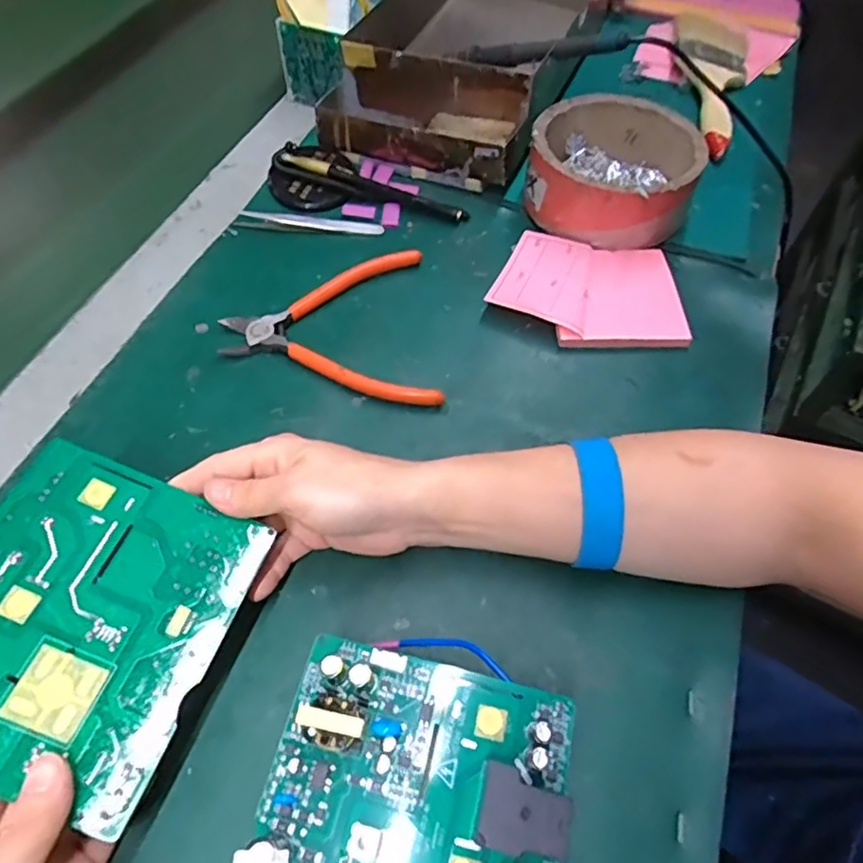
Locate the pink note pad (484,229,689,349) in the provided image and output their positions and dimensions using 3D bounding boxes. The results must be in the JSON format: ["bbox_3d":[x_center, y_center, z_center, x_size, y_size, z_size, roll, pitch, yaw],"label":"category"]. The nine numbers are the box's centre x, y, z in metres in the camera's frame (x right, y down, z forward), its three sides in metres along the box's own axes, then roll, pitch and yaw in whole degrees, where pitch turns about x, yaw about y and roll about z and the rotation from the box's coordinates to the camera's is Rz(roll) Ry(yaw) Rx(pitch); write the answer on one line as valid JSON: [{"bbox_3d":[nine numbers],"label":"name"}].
[{"bbox_3d":[0.112,-0.098,0.427,0.130,0.017,0.096,15,57,9],"label":"pink note pad"}]

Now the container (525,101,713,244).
[{"bbox_3d":[0.137,-0.200,0.459,0.121,0.049,0.127,11,57,6],"label":"container"}]

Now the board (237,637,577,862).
[{"bbox_3d":[-0.010,0.157,0.233,0.111,0.051,0.138,13,57,7],"label":"board"}]

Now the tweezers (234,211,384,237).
[{"bbox_3d":[-0.092,-0.159,0.462,0.108,0.008,0.018,4,56,2],"label":"tweezers"}]

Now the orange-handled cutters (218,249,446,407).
[{"bbox_3d":[-0.068,-0.067,0.403,0.134,0.015,0.127,-4,56,-4],"label":"orange-handled cutters"}]

